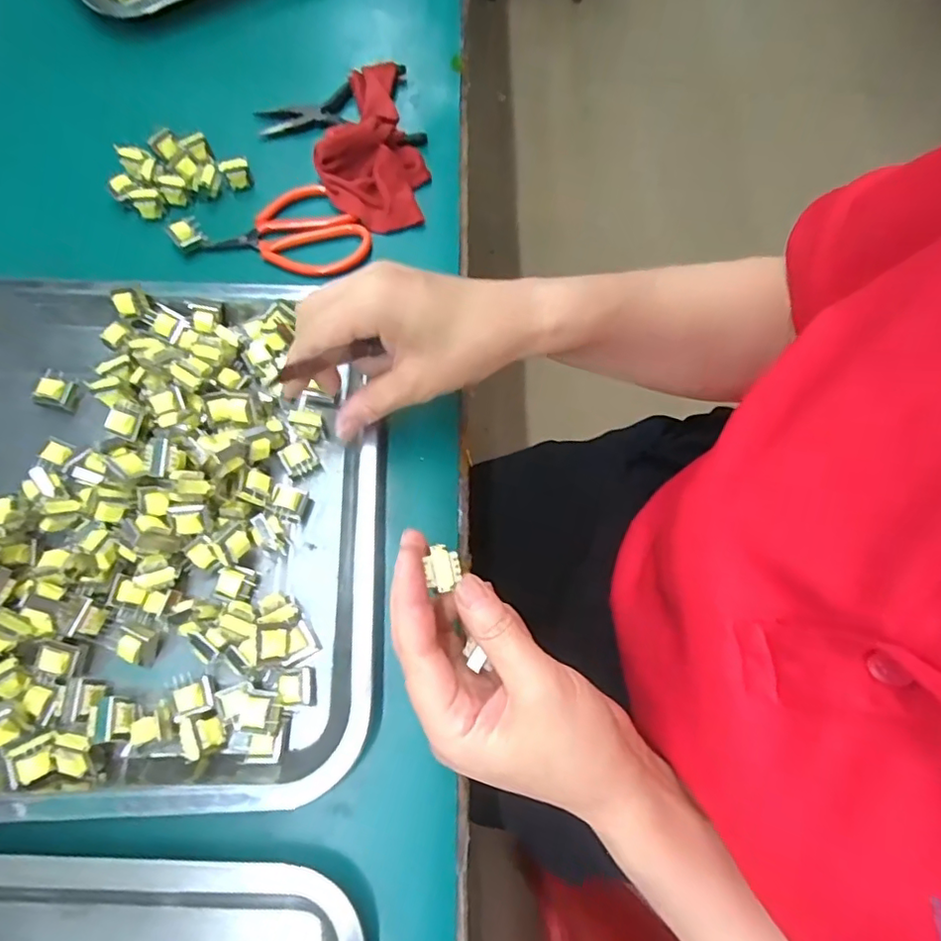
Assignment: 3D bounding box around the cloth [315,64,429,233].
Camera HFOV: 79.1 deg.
[{"bbox_3d":[-0.075,-0.247,0.419,0.075,0.035,0.150,-6,70,-7],"label":"cloth"}]

